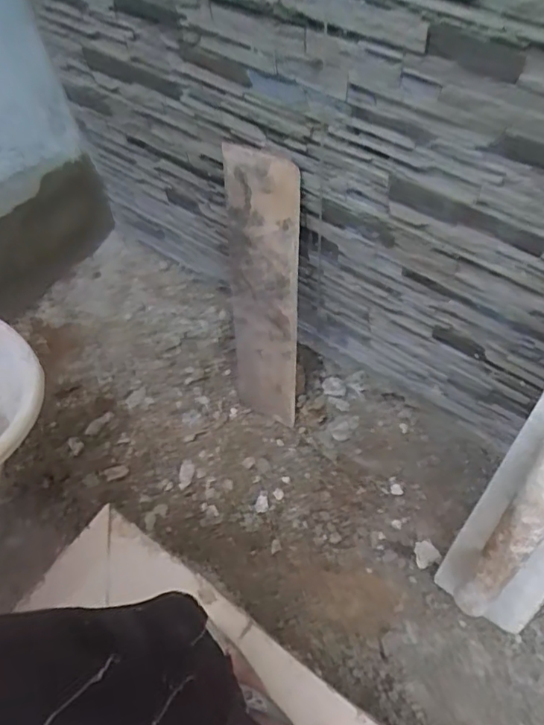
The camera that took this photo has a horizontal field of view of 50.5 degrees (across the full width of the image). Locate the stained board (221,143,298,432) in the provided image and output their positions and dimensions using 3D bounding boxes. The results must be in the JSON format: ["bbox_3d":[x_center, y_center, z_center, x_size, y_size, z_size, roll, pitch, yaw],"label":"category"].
[{"bbox_3d":[-0.014,-0.078,0.721,0.108,0.366,0.021,29,47,33],"label":"stained board"}]

